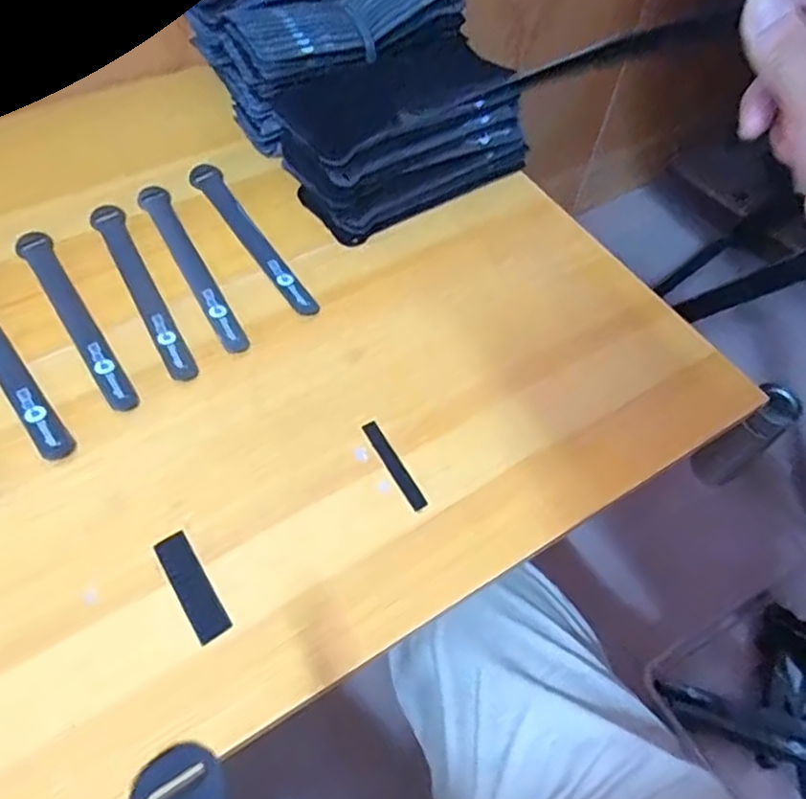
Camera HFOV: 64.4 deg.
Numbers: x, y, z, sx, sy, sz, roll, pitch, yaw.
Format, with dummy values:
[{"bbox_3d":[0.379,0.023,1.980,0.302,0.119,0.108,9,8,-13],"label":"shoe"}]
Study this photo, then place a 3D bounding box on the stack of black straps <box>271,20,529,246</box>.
[{"bbox_3d":[0.001,-0.229,0.541,0.201,0.085,0.109,-29,64,-20],"label":"stack of black straps"}]

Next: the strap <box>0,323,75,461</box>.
[{"bbox_3d":[-0.280,-0.030,0.448,0.024,0.005,0.192,-35,66,-23],"label":"strap"}]

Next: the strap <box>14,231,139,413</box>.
[{"bbox_3d":[-0.242,-0.063,0.472,0.024,0.004,0.192,-32,65,-21],"label":"strap"}]

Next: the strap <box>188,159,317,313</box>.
[{"bbox_3d":[-0.125,-0.133,0.522,0.025,0.005,0.191,-28,64,-18],"label":"strap"}]

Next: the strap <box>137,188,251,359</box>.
[{"bbox_3d":[-0.166,-0.109,0.504,0.023,0.004,0.190,-27,63,-19],"label":"strap"}]

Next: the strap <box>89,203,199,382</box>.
[{"bbox_3d":[-0.200,-0.088,0.489,0.022,0.004,0.192,-26,63,-18],"label":"strap"}]

